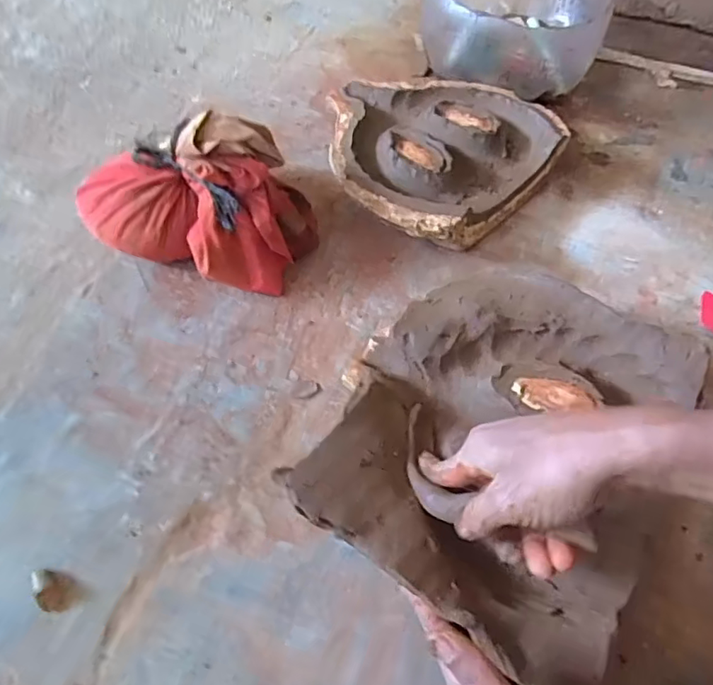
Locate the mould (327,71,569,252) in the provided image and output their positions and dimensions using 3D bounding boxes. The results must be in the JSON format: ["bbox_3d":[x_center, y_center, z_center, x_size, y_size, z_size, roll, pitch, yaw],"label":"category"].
[{"bbox_3d":[0.082,-0.230,0.667,0.267,0.068,0.254,1,57,-2],"label":"mould"}]

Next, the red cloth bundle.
[{"bbox_3d":[-0.159,-0.150,0.559,0.230,0.131,0.148,3,57,-1],"label":"red cloth bundle"}]

